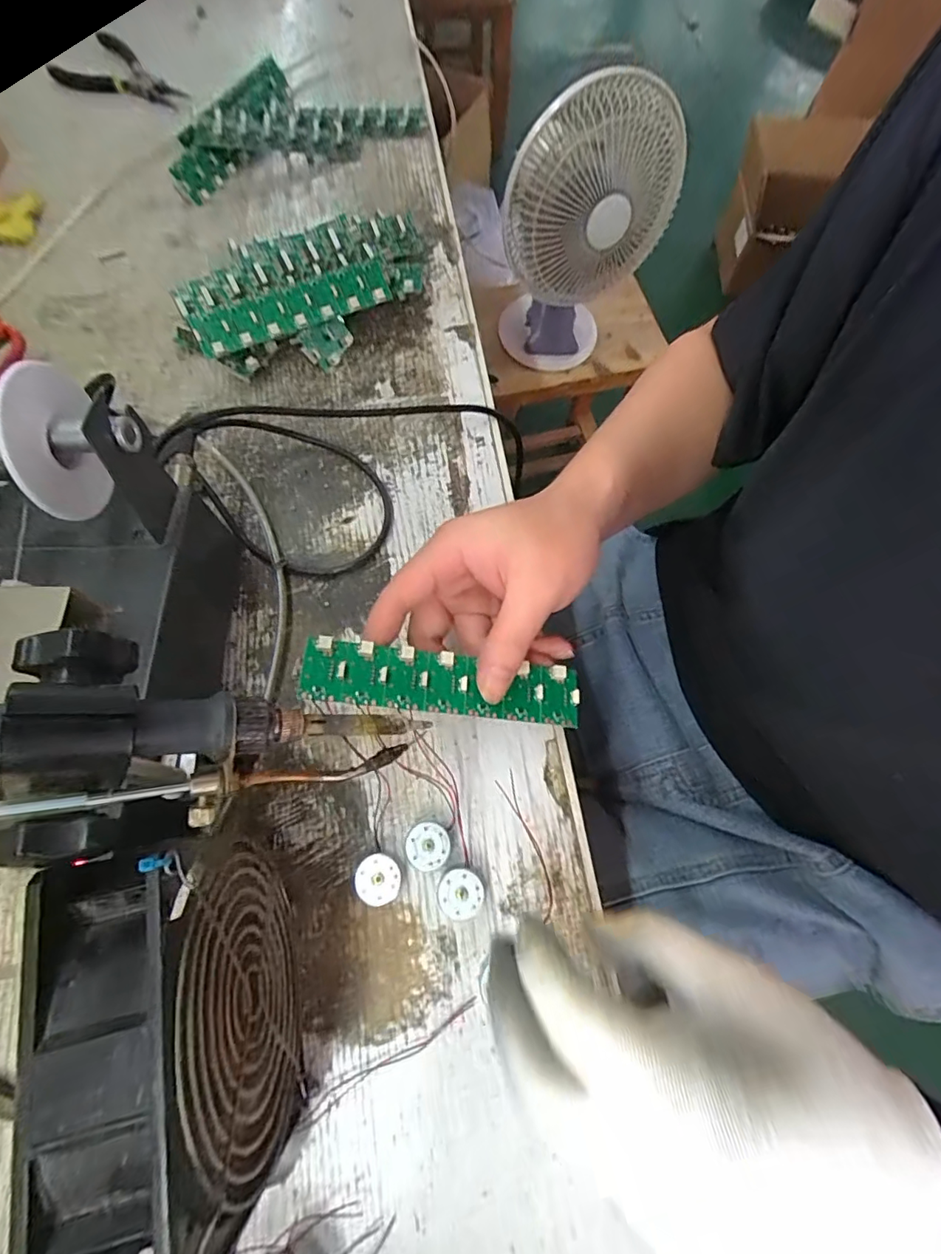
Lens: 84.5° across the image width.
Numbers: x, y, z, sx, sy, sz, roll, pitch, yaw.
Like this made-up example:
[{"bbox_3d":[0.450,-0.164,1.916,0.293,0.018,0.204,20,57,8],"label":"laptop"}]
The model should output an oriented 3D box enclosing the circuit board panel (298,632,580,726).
[{"bbox_3d":[-0.012,0.027,0.256,0.138,0.006,0.030,9,69,-10],"label":"circuit board panel"}]

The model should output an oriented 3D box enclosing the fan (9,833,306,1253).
[{"bbox_3d":[-0.102,0.149,0.199,0.049,0.120,0.124,-13,70,-6],"label":"fan"}]

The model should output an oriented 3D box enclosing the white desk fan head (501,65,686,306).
[{"bbox_3d":[0.144,-0.487,0.595,0.200,0.182,0.092,-30,73,-12],"label":"white desk fan head"}]

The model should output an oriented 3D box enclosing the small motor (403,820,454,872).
[{"bbox_3d":[-0.022,0.114,0.271,0.024,0.014,0.023,-14,70,-7],"label":"small motor"}]

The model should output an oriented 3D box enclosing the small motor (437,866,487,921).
[{"bbox_3d":[-0.005,0.134,0.263,0.023,0.014,0.023,-14,70,-7],"label":"small motor"}]

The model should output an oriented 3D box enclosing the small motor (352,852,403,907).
[{"bbox_3d":[-0.047,0.129,0.266,0.024,0.015,0.024,1,69,-1],"label":"small motor"}]

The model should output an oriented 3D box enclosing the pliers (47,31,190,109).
[{"bbox_3d":[-0.356,-0.547,0.518,0.076,0.026,0.150,-43,76,-16],"label":"pliers"}]

